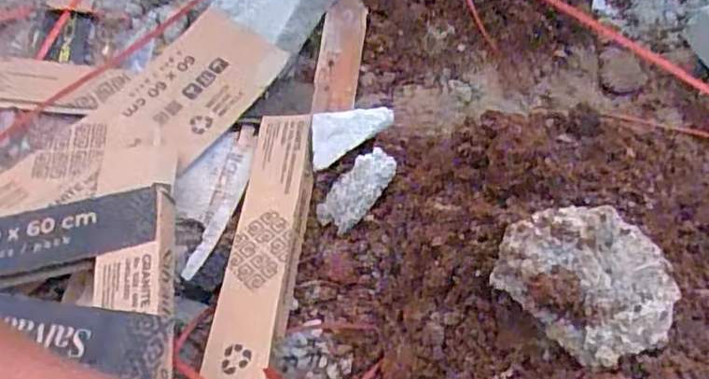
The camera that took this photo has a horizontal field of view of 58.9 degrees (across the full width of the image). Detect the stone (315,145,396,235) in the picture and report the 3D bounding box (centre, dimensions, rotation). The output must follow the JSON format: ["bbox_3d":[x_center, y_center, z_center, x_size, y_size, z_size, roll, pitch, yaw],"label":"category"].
[{"bbox_3d":[0.003,0.000,0.749,0.067,0.016,0.111,32,82,41],"label":"stone"}]

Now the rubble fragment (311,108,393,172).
[{"bbox_3d":[-0.004,-0.070,0.815,0.107,0.013,0.074,-7,73,9],"label":"rubble fragment"}]

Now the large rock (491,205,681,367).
[{"bbox_3d":[0.205,0.073,0.542,0.145,0.052,0.120,37,60,25],"label":"large rock"}]

